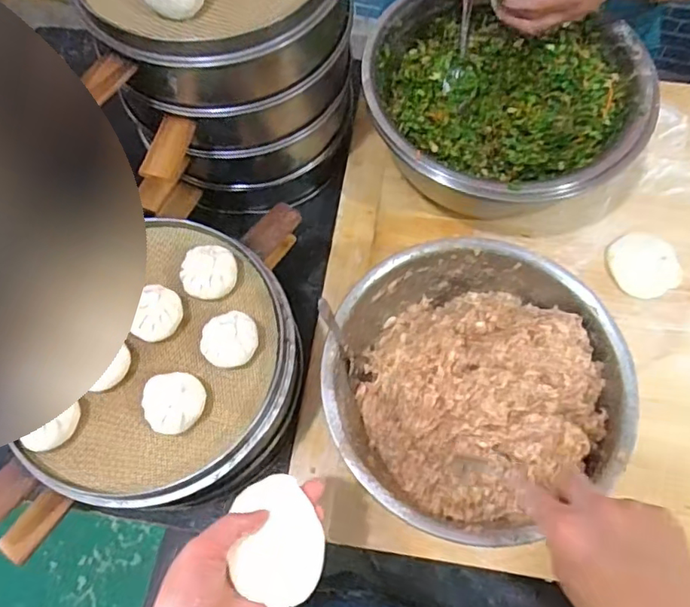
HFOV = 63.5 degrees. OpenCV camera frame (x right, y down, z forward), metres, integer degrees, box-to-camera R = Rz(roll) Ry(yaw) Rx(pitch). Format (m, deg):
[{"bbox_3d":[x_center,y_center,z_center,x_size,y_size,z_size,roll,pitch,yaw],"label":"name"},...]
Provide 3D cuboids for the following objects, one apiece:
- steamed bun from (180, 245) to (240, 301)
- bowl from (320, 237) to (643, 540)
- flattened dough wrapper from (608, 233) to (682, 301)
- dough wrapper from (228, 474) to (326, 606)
[{"bbox_3d":[-0.121,-0.027,0.496,0.047,0.031,0.041,-6,68,-2],"label":"steamed bun"},{"bbox_3d":[0.113,0.079,0.513,0.247,0.105,0.248,0,68,1],"label":"bowl"},{"bbox_3d":[0.330,-0.043,0.615,0.077,0.007,0.074,0,68,1],"label":"flattened dough wrapper"},{"bbox_3d":[-0.047,0.167,0.395,0.061,0.018,0.085,-11,68,-4],"label":"dough wrapper"}]

